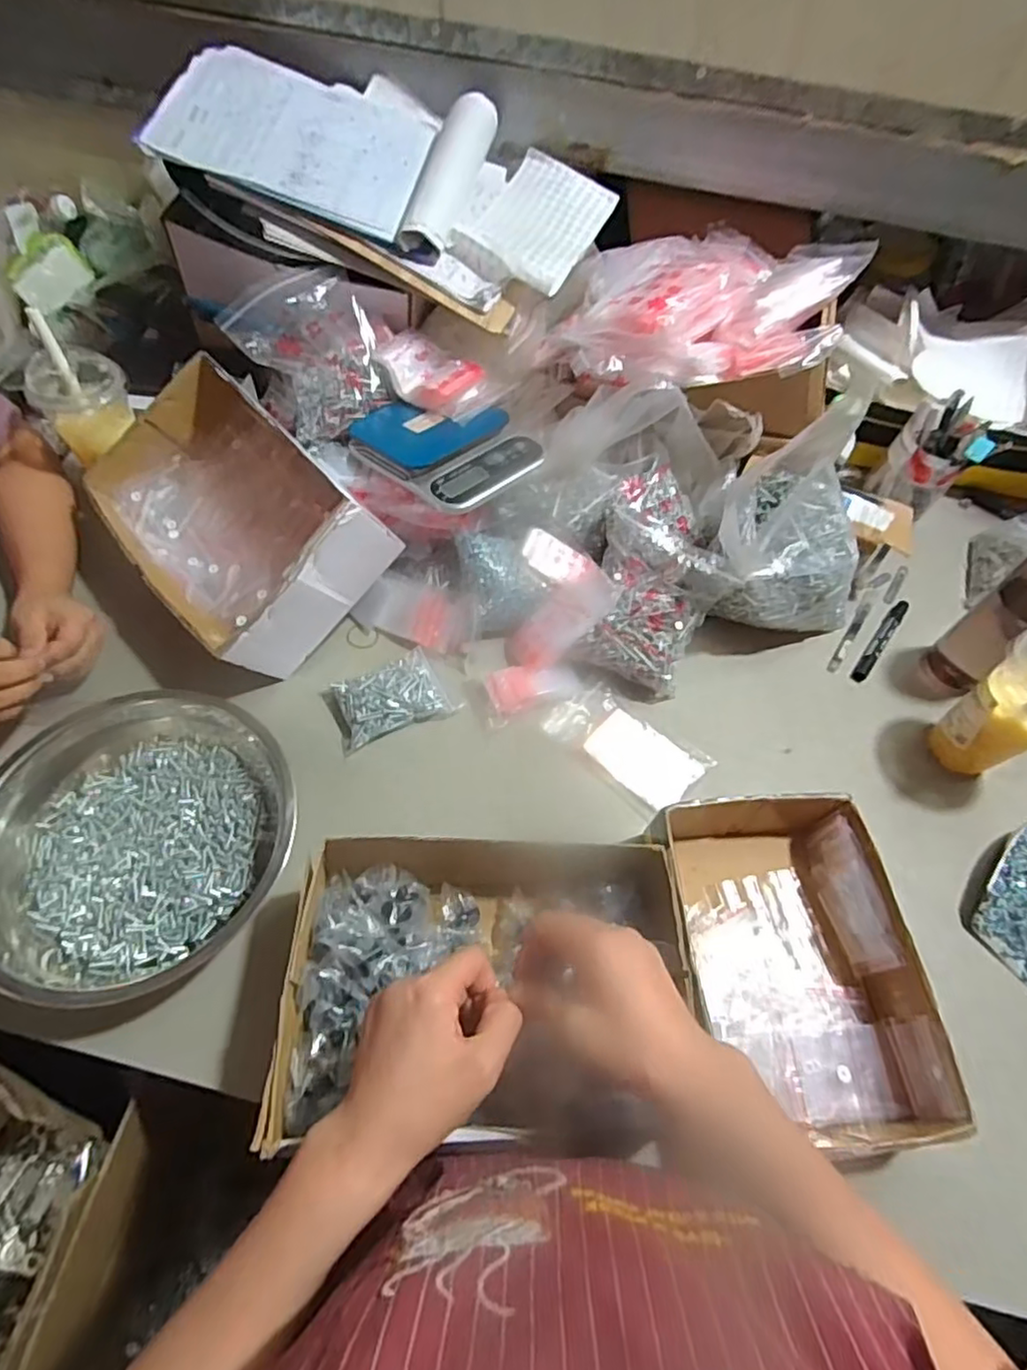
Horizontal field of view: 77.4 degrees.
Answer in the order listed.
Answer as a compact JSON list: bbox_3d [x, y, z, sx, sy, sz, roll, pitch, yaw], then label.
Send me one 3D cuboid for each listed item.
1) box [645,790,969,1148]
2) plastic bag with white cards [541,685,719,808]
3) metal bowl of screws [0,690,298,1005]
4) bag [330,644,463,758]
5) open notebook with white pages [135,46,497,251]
[{"bbox_3d":[0.236,0.218,0.537,0.173,0.074,0.276,-3,59,-6],"label":"box"},{"bbox_3d":[0.115,0.062,0.665,0.154,0.022,0.082,38,64,18],"label":"plastic bag with white cards"},{"bbox_3d":[-0.319,0.127,0.546,0.257,0.077,0.251,2,59,-3],"label":"metal bowl of screws"},{"bbox_3d":[-0.126,0.012,0.662,0.120,0.036,0.078,-22,63,-16],"label":"bag"},{"bbox_3d":[-0.201,-0.601,0.710,0.318,0.072,0.230,11,59,2],"label":"open notebook with white pages"}]

